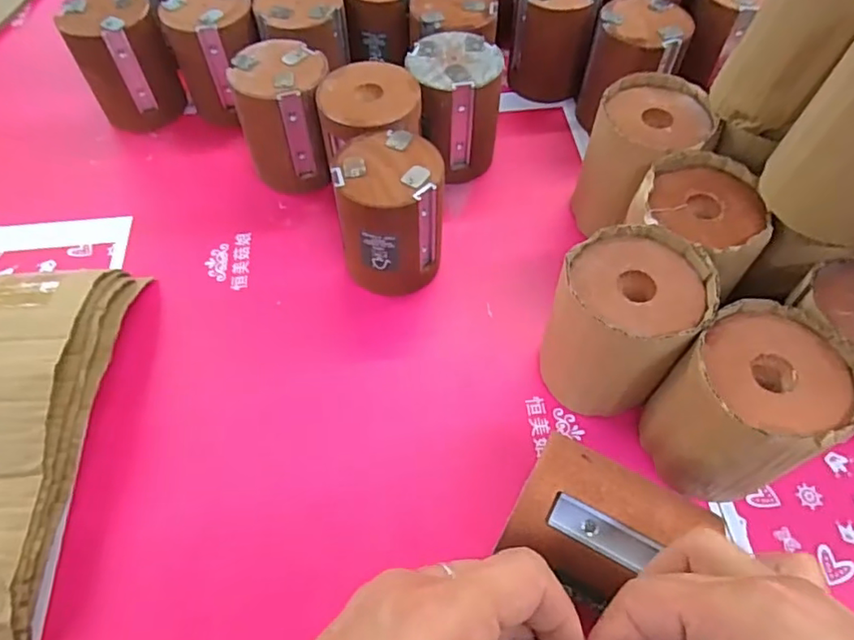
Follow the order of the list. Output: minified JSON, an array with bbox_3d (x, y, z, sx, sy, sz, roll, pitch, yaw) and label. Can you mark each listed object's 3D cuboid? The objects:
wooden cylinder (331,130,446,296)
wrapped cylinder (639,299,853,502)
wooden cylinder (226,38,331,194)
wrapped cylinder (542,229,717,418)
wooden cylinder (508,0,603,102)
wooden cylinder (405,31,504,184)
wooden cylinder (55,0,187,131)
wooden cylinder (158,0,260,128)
[{"bbox_3d":[-0.025,-0.076,0.434,0.076,0.097,0.087,-8,59,-6],"label":"wooden cylinder"},{"bbox_3d":[0.186,0.054,0.347,0.084,0.106,0.079,0,58,0],"label":"wrapped cylinder"},{"bbox_3d":[-0.120,-0.175,0.494,0.072,0.097,0.081,-6,58,-4],"label":"wooden cylinder"},{"bbox_3d":[0.123,0.007,0.376,0.085,0.104,0.094,18,60,10],"label":"wrapped cylinder"},{"bbox_3d":[0.120,-0.272,0.547,0.075,0.091,0.087,7,58,4],"label":"wooden cylinder"},{"bbox_3d":[0.024,-0.182,0.501,0.078,0.098,0.080,-1,58,-1],"label":"wooden cylinder"},{"bbox_3d":[-0.283,-0.245,0.536,0.079,0.098,0.075,-27,62,-16],"label":"wooden cylinder"},{"bbox_3d":[-0.196,-0.250,0.540,0.080,0.096,0.083,-19,60,-12],"label":"wooden cylinder"}]

